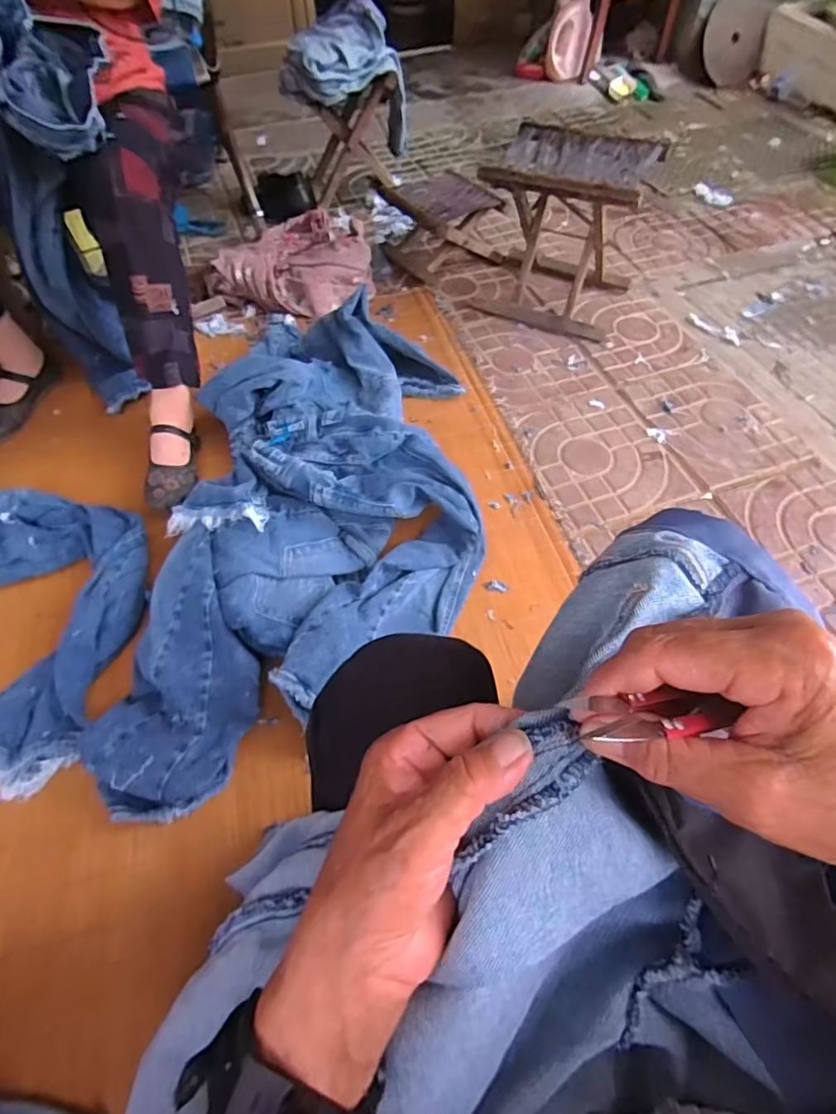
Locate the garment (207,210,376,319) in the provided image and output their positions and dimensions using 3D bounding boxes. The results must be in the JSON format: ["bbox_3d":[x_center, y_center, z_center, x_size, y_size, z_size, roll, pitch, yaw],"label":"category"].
[{"bbox_3d":[-0.360,-0.830,1.465,0.414,0.135,0.569,-23,59,-15],"label":"garment"}]

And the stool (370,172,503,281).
[{"bbox_3d":[0.066,-0.891,1.456,0.266,0.182,0.287,-30,59,-19],"label":"stool"}]

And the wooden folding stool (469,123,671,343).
[{"bbox_3d":[0.344,-0.759,1.268,0.325,0.324,0.326,23,59,15],"label":"wooden folding stool"}]

